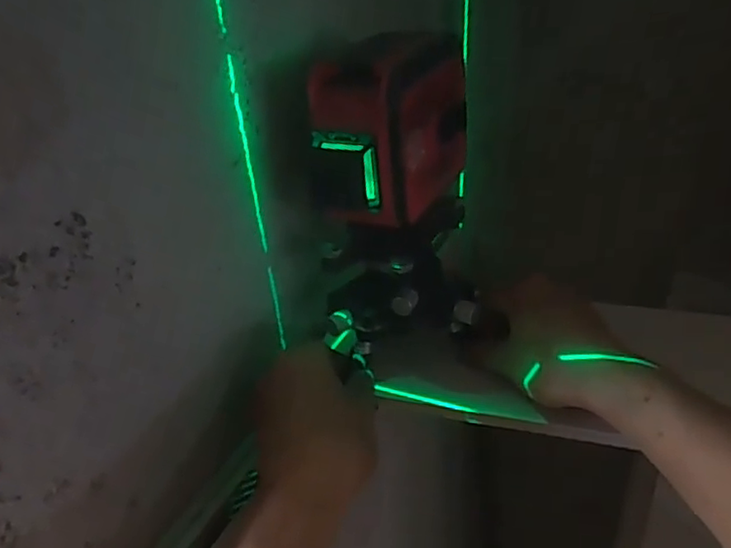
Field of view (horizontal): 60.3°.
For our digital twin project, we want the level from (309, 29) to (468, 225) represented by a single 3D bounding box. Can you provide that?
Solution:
[{"bbox_3d":[0.014,-0.094,0.401,0.076,0.099,0.131,8,34,19],"label":"level"}]

